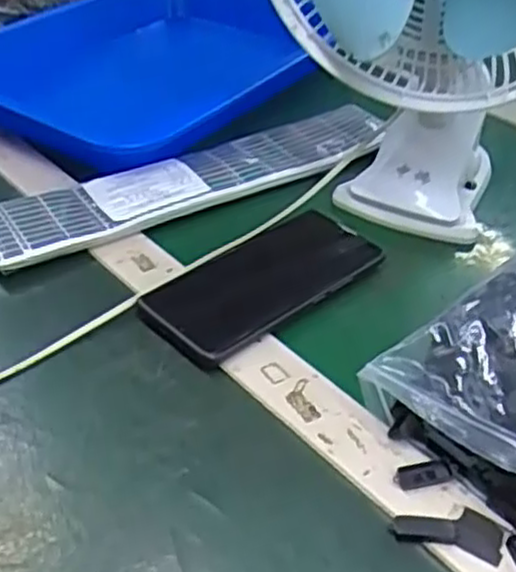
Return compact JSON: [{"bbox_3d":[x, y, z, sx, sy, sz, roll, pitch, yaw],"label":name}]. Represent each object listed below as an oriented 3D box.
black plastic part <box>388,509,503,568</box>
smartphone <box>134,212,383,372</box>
[{"bbox_3d":[0.091,0.115,0.364,0.050,0.004,0.024,12,40,13],"label":"black plastic part"},{"bbox_3d":[0.010,-0.009,0.508,0.181,0.012,0.079,-28,47,-31],"label":"smartphone"}]

